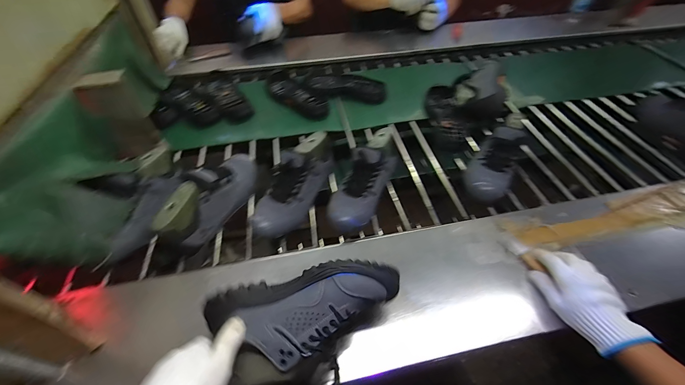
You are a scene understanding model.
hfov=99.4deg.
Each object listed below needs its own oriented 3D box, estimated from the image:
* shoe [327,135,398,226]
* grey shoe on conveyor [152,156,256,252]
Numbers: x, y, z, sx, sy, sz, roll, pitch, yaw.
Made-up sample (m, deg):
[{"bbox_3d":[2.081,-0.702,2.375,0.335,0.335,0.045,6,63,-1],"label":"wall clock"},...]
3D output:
[{"bbox_3d":[0.050,-0.025,0.652,0.096,0.107,0.230,26,72,20],"label":"shoe"},{"bbox_3d":[-0.278,0.005,0.654,0.090,0.136,0.283,15,52,12],"label":"grey shoe on conveyor"}]

